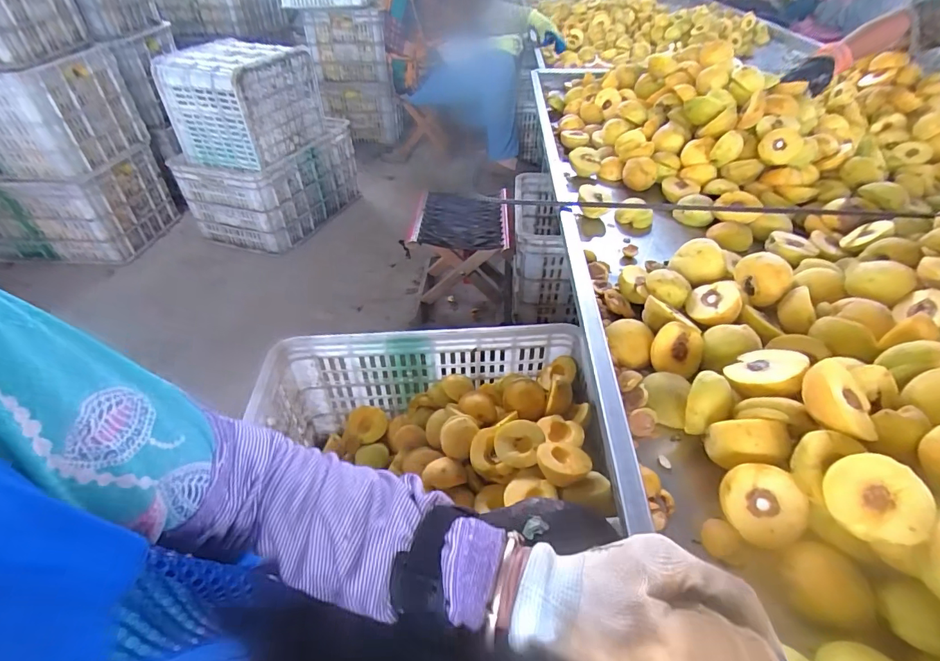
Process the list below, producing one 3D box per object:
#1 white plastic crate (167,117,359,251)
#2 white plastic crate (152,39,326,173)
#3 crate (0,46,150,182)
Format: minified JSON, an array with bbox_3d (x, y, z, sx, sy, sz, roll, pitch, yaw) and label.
[{"bbox_3d":[-0.656,-0.505,1.592,0.330,0.293,0.497,13,44,15],"label":"white plastic crate"},{"bbox_3d":[-0.677,-0.691,1.382,0.319,0.265,0.339,10,43,12],"label":"white plastic crate"},{"bbox_3d":[-1.248,-0.598,1.278,0.459,0.259,0.317,-8,42,-8],"label":"crate"}]

